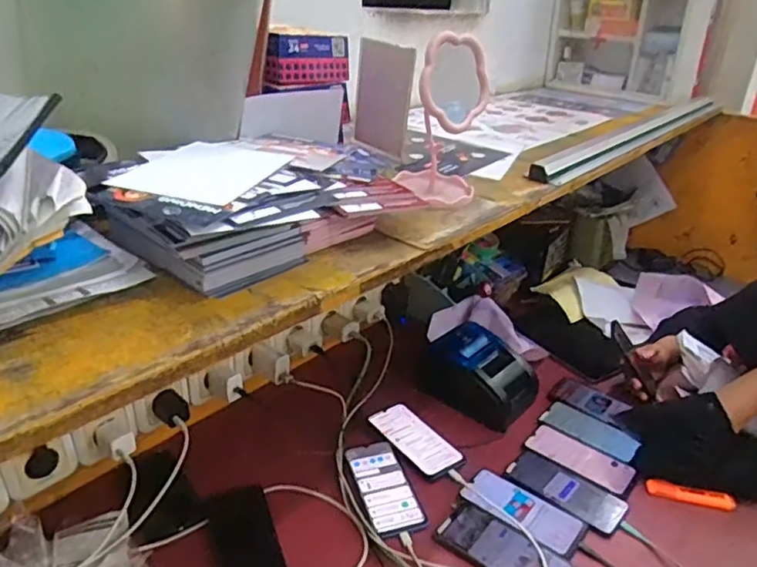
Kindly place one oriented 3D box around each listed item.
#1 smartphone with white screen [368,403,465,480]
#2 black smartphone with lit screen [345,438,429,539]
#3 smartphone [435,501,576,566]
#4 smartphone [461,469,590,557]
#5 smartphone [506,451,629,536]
[{"bbox_3d":[0.060,0.240,0.927,0.083,0.011,0.170,-14,31,-31],"label":"smartphone with white screen"},{"bbox_3d":[0.007,0.289,0.847,0.071,0.009,0.170,-6,27,-17],"label":"black smartphone with lit screen"},{"bbox_3d":[0.162,0.339,0.748,0.165,0.007,0.081,21,31,32],"label":"smartphone"},{"bbox_3d":[0.200,0.314,0.817,0.162,0.008,0.072,22,32,33],"label":"smartphone"},{"bbox_3d":[0.270,0.296,0.853,0.163,0.009,0.077,24,33,36],"label":"smartphone"}]

